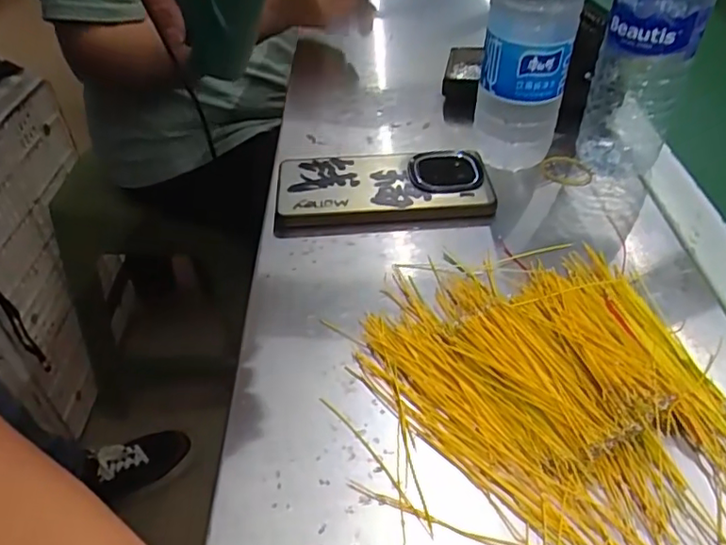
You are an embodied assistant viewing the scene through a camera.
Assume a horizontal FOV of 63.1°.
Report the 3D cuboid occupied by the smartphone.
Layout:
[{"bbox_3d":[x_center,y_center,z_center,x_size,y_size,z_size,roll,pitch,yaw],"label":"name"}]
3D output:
[{"bbox_3d":[0.016,-0.062,0.446,0.158,0.017,0.079,-2,43,0],"label":"smartphone"}]

